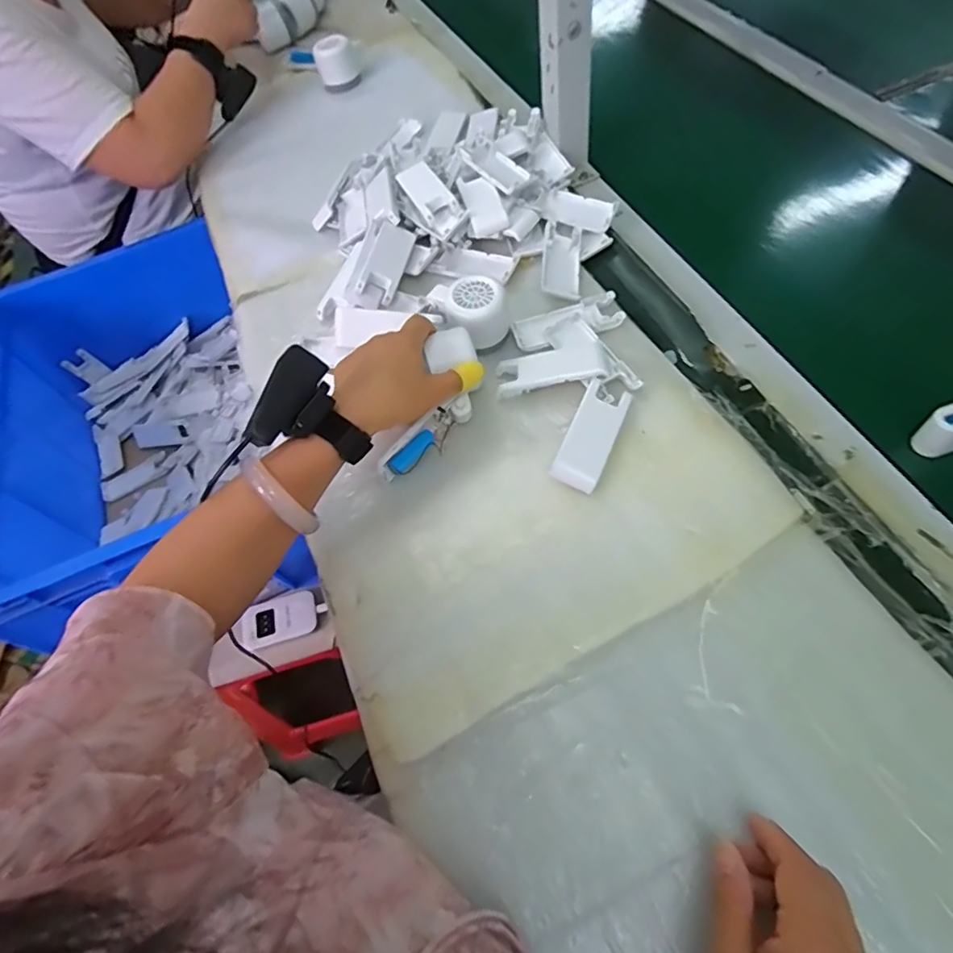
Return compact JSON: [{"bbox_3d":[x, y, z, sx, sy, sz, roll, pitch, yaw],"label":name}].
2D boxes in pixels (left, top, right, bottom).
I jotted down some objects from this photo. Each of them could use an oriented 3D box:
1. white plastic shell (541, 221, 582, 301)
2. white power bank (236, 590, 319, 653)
[{"bbox_3d":[0.088,-0.222,0.574,0.038,0.011,0.102,1,60,9],"label":"white plastic shell"},{"bbox_3d":[-0.253,0.184,0.714,0.097,0.013,0.057,-26,60,-7],"label":"white power bank"}]

